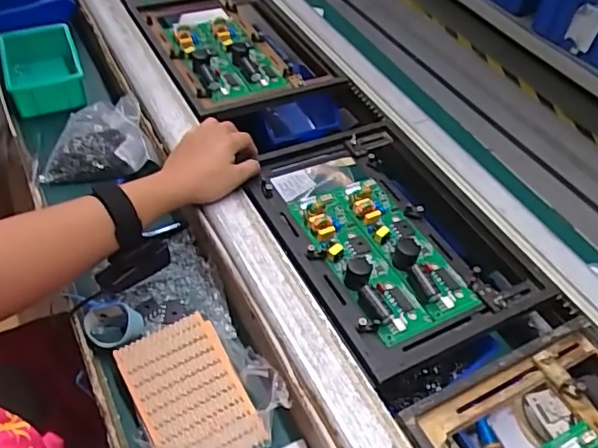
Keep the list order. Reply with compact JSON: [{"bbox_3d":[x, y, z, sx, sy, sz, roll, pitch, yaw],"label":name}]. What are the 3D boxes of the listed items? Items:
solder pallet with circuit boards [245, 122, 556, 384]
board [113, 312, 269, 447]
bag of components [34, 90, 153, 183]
[{"bbox_3d":[0.091,0.000,0.600,0.230,0.039,0.308,-19,52,-22],"label":"solder pallet with circuit boards"},{"bbox_3d":[-0.096,0.149,0.496,0.088,0.017,0.136,-22,53,-24],"label":"board"},{"bbox_3d":[-0.249,-0.104,0.684,0.131,0.027,0.105,-10,70,5],"label":"bag of components"}]

